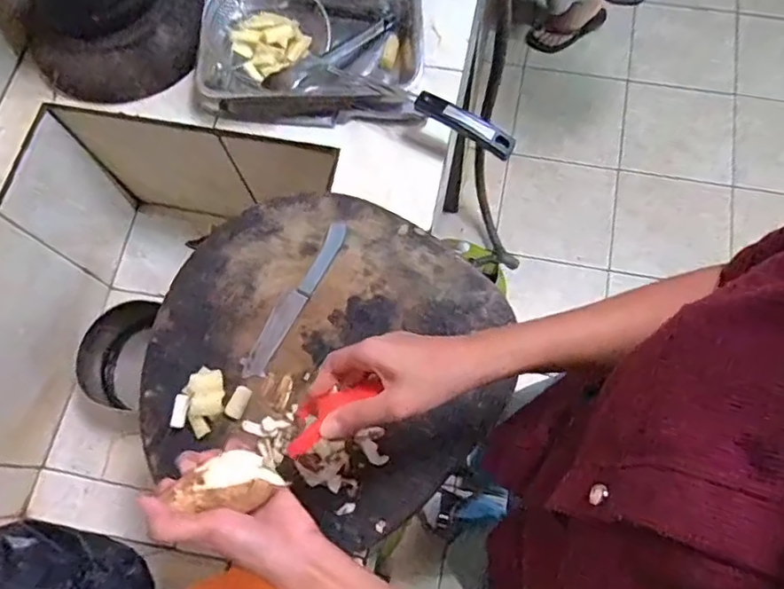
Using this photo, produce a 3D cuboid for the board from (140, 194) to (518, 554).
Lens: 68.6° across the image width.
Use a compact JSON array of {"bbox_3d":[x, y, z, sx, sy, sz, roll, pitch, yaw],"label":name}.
[{"bbox_3d":[-0.067,0.053,0.574,0.342,0.017,0.311,15,72,8],"label":"board"}]

